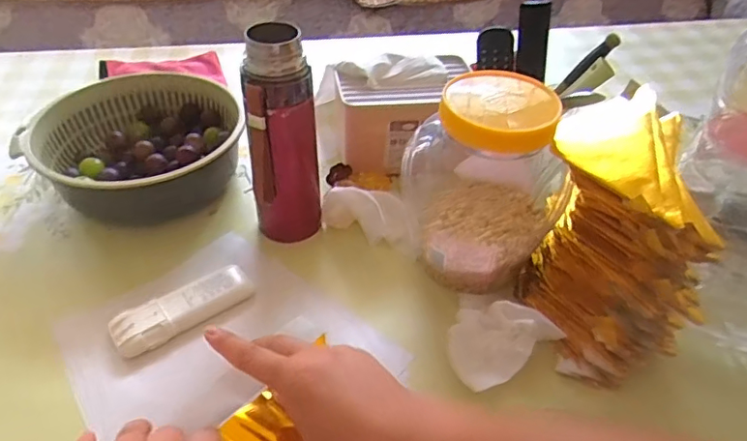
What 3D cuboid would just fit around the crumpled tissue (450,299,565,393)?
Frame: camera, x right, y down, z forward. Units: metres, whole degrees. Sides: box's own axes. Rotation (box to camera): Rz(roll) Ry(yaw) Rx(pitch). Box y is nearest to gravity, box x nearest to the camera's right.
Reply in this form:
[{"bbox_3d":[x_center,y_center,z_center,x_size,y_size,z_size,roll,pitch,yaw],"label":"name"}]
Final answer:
[{"bbox_3d":[0.107,0.099,0.477,0.095,0.020,0.066,-27,50,-29],"label":"crumpled tissue"}]

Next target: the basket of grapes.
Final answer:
[{"bbox_3d":[-0.263,-0.081,0.624,0.223,0.083,0.170,-21,47,-24],"label":"basket of grapes"}]

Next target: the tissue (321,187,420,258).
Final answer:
[{"bbox_3d":[-0.003,-0.009,0.577,0.106,0.053,0.036,19,45,17],"label":"tissue"}]

